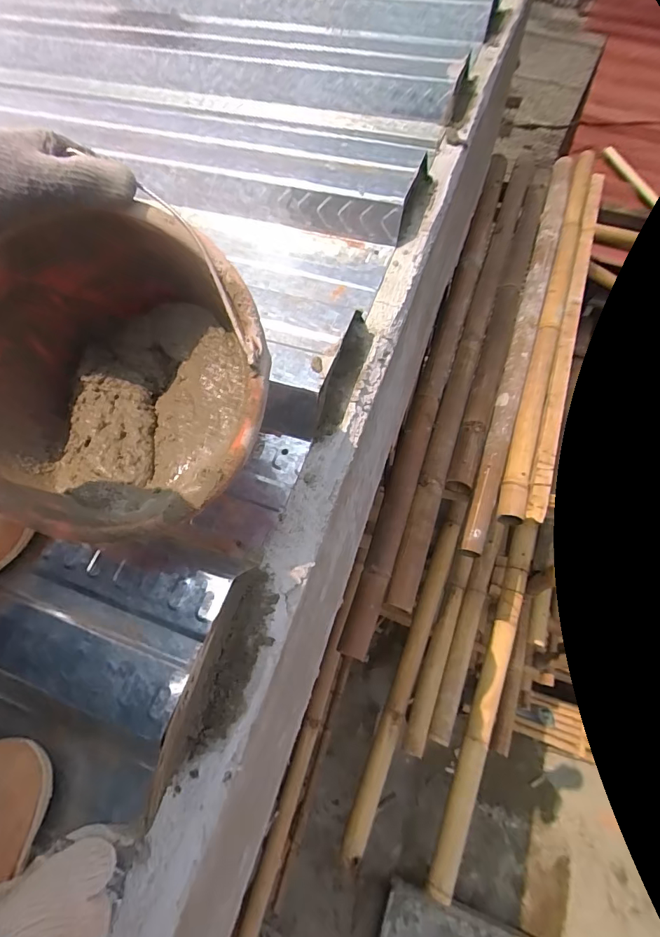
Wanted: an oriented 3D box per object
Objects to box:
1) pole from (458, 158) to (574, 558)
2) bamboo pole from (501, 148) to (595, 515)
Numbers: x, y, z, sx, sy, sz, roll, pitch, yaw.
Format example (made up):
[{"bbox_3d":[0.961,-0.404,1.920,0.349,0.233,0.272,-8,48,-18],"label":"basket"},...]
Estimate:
[{"bbox_3d":[0.535,-0.411,1.199,0.064,0.064,1.367,17,65,12],"label":"pole"},{"bbox_3d":[0.640,-0.501,1.244,0.062,0.066,1.428,17,65,13],"label":"bamboo pole"}]

